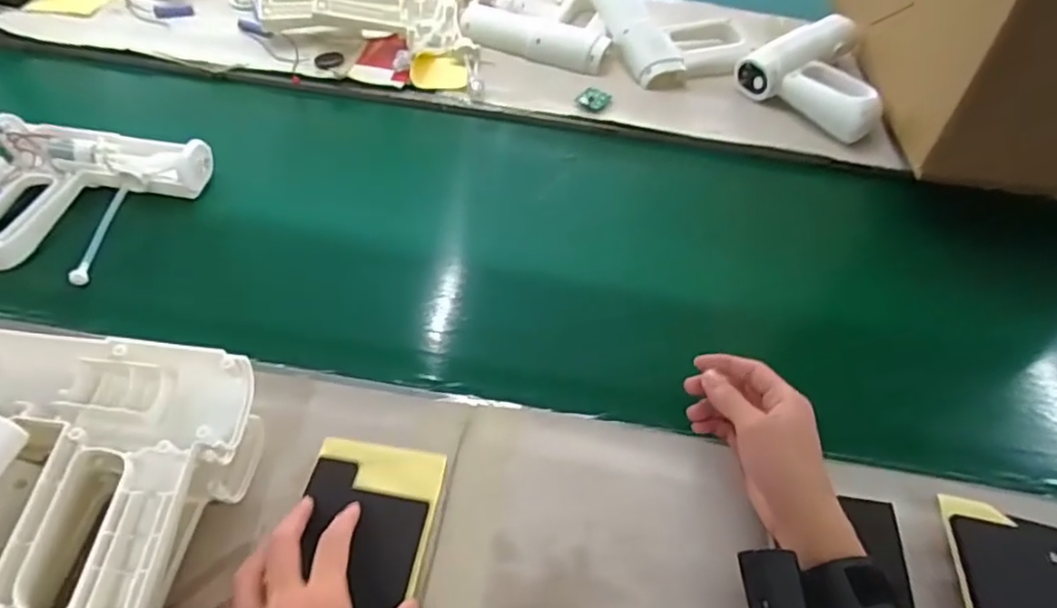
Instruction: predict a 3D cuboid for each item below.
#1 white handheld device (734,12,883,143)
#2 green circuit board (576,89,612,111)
[{"bbox_3d":[0.404,-0.310,0.817,0.185,0.053,0.206,39,60,24],"label":"white handheld device"},{"bbox_3d":[0.084,-0.264,0.787,0.038,0.009,0.033,31,58,18],"label":"green circuit board"}]

